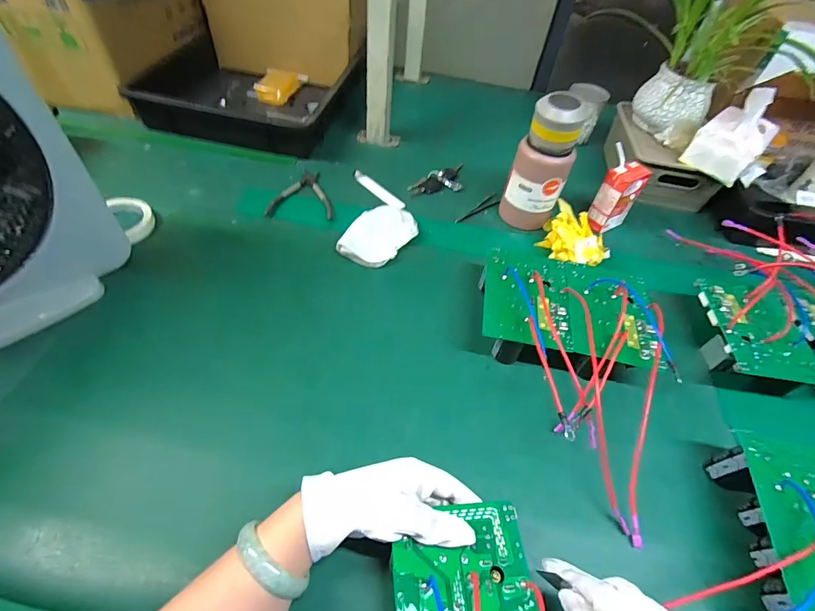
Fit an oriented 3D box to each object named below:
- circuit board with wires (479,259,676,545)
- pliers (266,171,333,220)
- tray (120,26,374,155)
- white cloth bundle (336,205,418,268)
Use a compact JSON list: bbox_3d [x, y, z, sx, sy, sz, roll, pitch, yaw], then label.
[{"bbox_3d":[0.195,0.073,0.471,0.213,0.082,0.325,9,50,1],"label":"circuit board with wires"},{"bbox_3d":[-0.182,-0.198,0.693,0.105,0.015,0.135,1,51,-6],"label":"pliers"},{"bbox_3d":[-0.330,-0.450,0.820,0.385,0.070,0.340,16,51,7],"label":"tray"},{"bbox_3d":[-0.045,-0.111,0.622,0.087,0.020,0.129,31,54,18],"label":"white cloth bundle"}]

